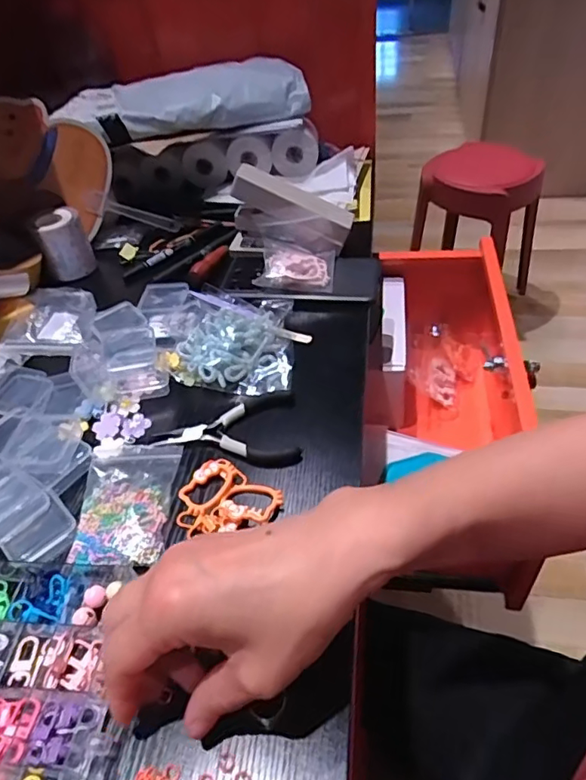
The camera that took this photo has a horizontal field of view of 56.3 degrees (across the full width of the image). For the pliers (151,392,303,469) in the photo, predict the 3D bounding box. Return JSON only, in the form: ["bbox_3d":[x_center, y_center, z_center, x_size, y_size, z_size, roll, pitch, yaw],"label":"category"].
[{"bbox_3d":[-0.050,0.034,0.431,0.107,0.012,0.067,-7,45,0],"label":"pliers"}]

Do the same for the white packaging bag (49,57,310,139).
[{"bbox_3d":[-0.129,-0.346,0.647,0.277,0.044,0.113,-14,45,-7],"label":"white packaging bag"}]

